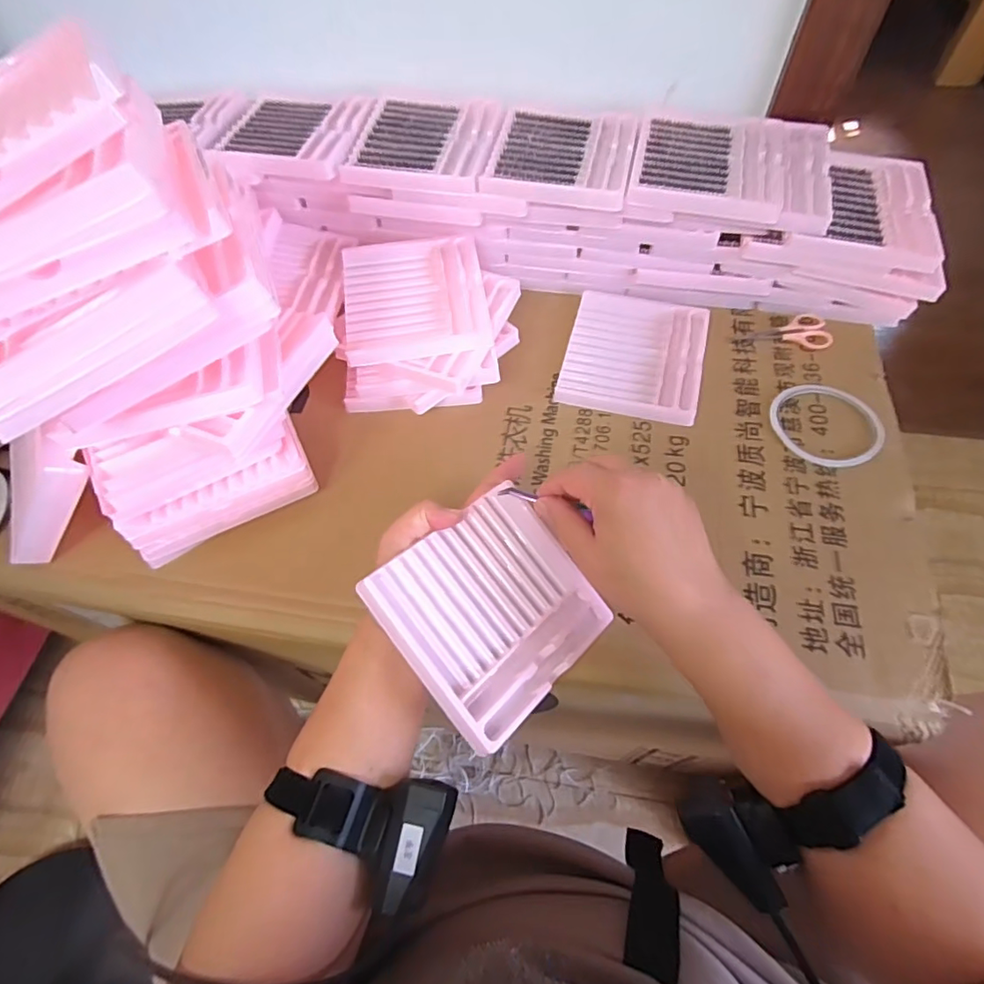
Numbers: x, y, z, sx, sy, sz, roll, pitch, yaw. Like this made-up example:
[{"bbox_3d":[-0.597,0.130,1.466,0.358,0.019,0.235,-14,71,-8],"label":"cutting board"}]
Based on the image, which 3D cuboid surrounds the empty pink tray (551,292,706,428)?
[{"bbox_3d":[0.141,-0.137,0.541,0.131,0.009,0.147,12,62,10],"label":"empty pink tray"}]

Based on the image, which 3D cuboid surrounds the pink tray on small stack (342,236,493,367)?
[{"bbox_3d":[-0.072,-0.182,0.516,0.130,0.017,0.140,-7,60,-1],"label":"pink tray on small stack"}]

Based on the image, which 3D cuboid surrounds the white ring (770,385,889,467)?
[{"bbox_3d":[0.295,-0.058,0.485,0.090,0.010,0.082,-1,60,2],"label":"white ring"}]

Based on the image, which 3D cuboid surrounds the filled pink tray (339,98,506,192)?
[{"bbox_3d":[-0.063,-0.345,0.540,0.129,0.012,0.138,8,61,8],"label":"filled pink tray"}]

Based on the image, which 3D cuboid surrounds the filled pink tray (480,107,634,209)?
[{"bbox_3d":[0.067,-0.323,0.525,0.129,0.014,0.136,11,62,9],"label":"filled pink tray"}]

